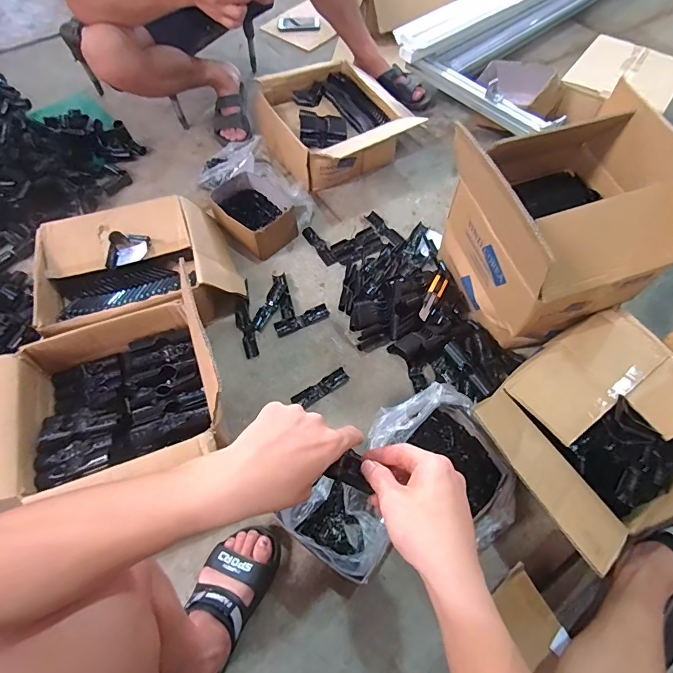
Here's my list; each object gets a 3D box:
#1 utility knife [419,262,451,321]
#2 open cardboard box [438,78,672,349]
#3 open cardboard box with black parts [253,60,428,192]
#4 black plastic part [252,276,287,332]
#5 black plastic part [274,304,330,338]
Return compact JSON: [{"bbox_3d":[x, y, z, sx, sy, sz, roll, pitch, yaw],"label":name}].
[{"bbox_3d":[0.229,-0.108,0.947,0.037,0.019,0.214,22,48,12],"label":"utility knife"},{"bbox_3d":[0.411,-0.198,0.806,0.315,0.338,0.309,-15,62,-8],"label":"open cardboard box"},{"bbox_3d":[0.012,-0.606,1.174,0.387,0.167,0.444,-28,65,-15],"label":"open cardboard box with black parts"},{"bbox_3d":[-0.153,-0.081,0.980,0.035,0.019,0.155,20,63,11],"label":"black plastic part"},{"bbox_3d":[-0.080,-0.037,0.963,0.129,0.009,0.034,-24,64,-13],"label":"black plastic part"}]

